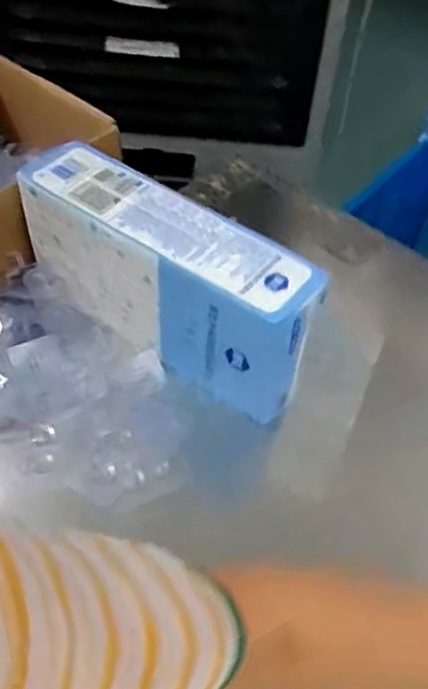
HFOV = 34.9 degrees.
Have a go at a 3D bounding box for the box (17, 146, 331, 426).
[{"bbox_3d":[-0.052,-0.068,0.726,0.346,0.160,0.101,29,54,19],"label":"box"}]

